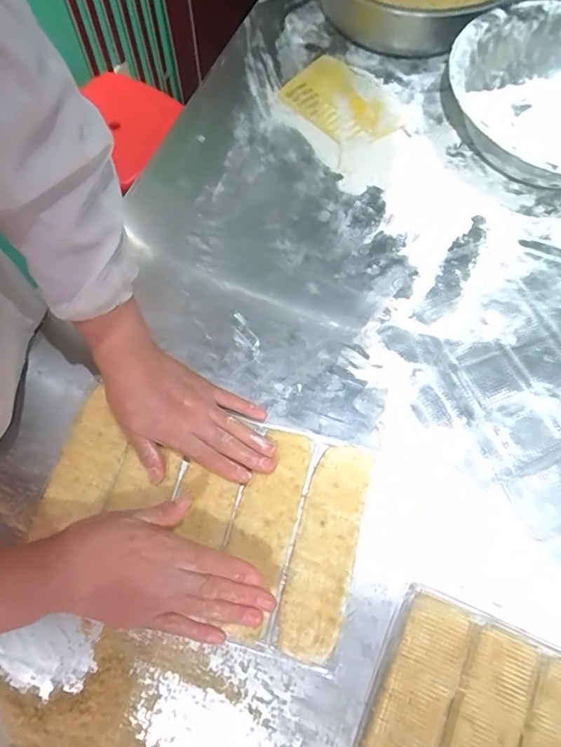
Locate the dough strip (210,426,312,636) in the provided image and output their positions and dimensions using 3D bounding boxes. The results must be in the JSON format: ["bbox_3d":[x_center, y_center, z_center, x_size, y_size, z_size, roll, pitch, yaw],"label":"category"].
[{"bbox_3d":[-0.018,0.145,0.453,0.053,0.008,0.185,16,71,5],"label":"dough strip"}]

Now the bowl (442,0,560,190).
[{"bbox_3d":[0.350,-0.338,0.610,0.268,0.082,0.279,-20,71,-8],"label":"bowl"}]

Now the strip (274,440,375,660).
[{"bbox_3d":[0.043,0.163,0.453,0.056,0.012,0.188,14,70,4],"label":"strip"}]

